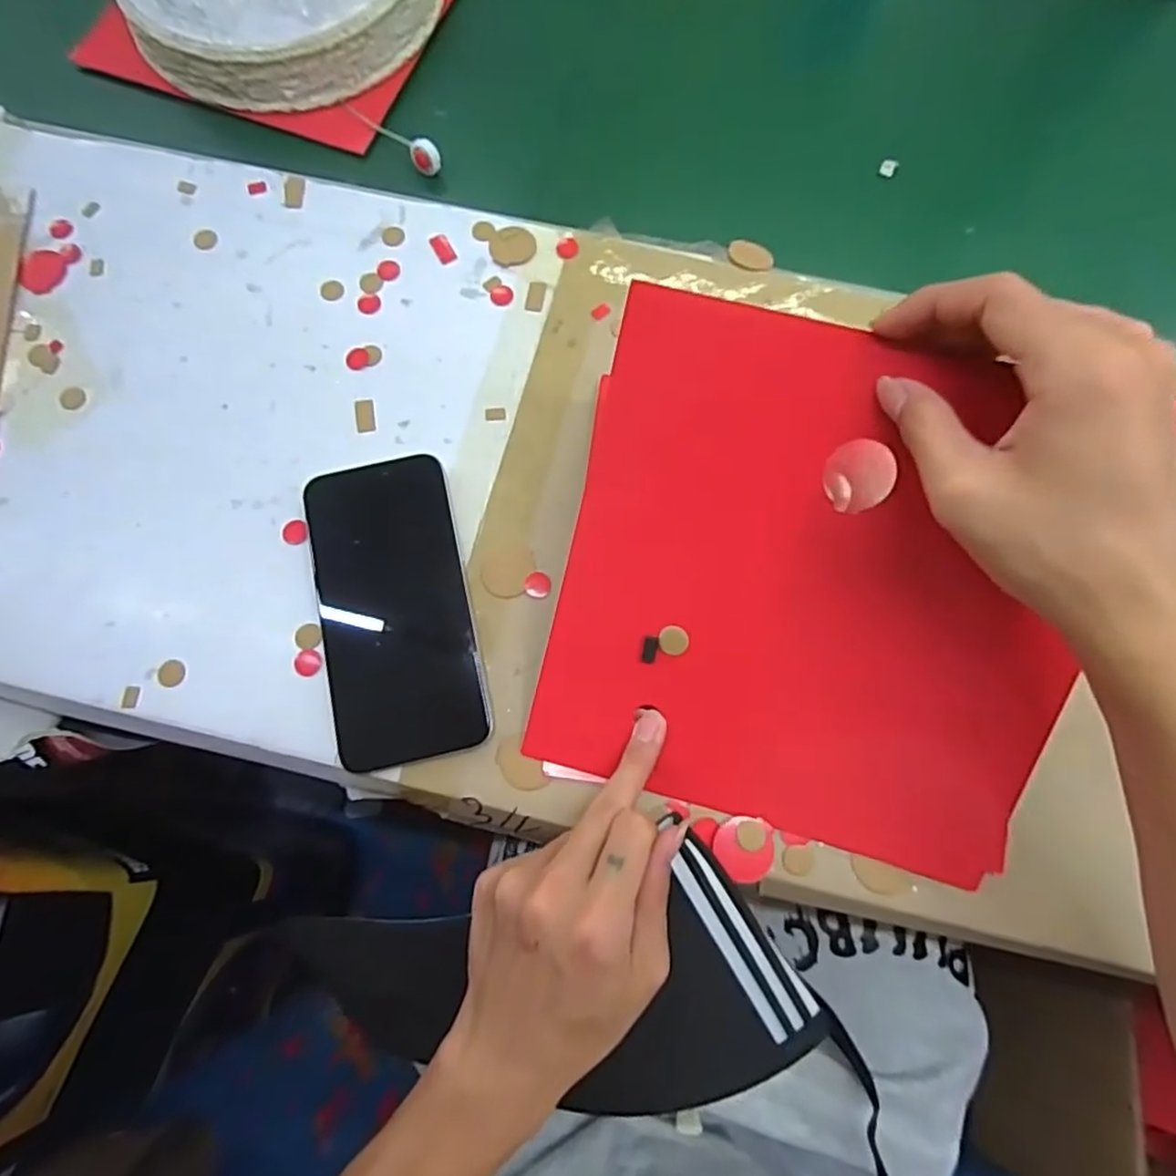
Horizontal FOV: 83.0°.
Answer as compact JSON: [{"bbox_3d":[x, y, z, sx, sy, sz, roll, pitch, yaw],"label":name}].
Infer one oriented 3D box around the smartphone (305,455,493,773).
[{"bbox_3d":[-0.099,0.009,0.341,0.076,0.016,0.154,-12,75,-3],"label":"smartphone"}]

